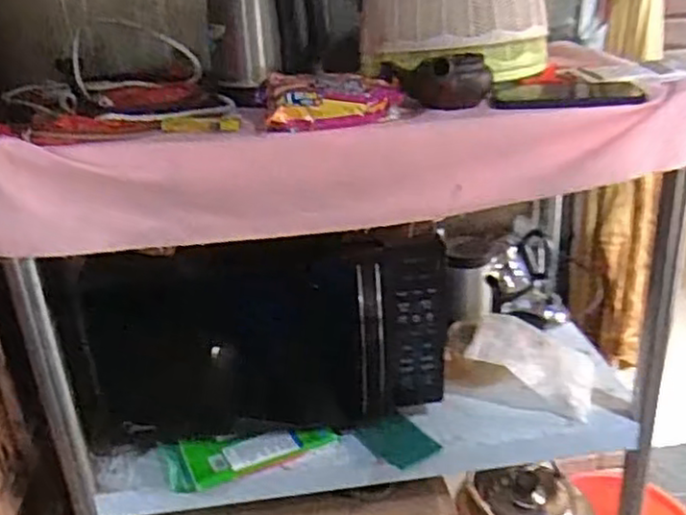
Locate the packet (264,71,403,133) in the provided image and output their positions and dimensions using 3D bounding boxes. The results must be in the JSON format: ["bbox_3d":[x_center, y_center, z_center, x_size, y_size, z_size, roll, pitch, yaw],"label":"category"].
[{"bbox_3d":[-0.010,-0.176,0.758,0.150,0.041,0.095,-5,25,-5],"label":"packet"}]

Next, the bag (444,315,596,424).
[{"bbox_3d":[0.262,0.148,1.023,0.211,0.082,0.146,8,27,22],"label":"bag"}]

